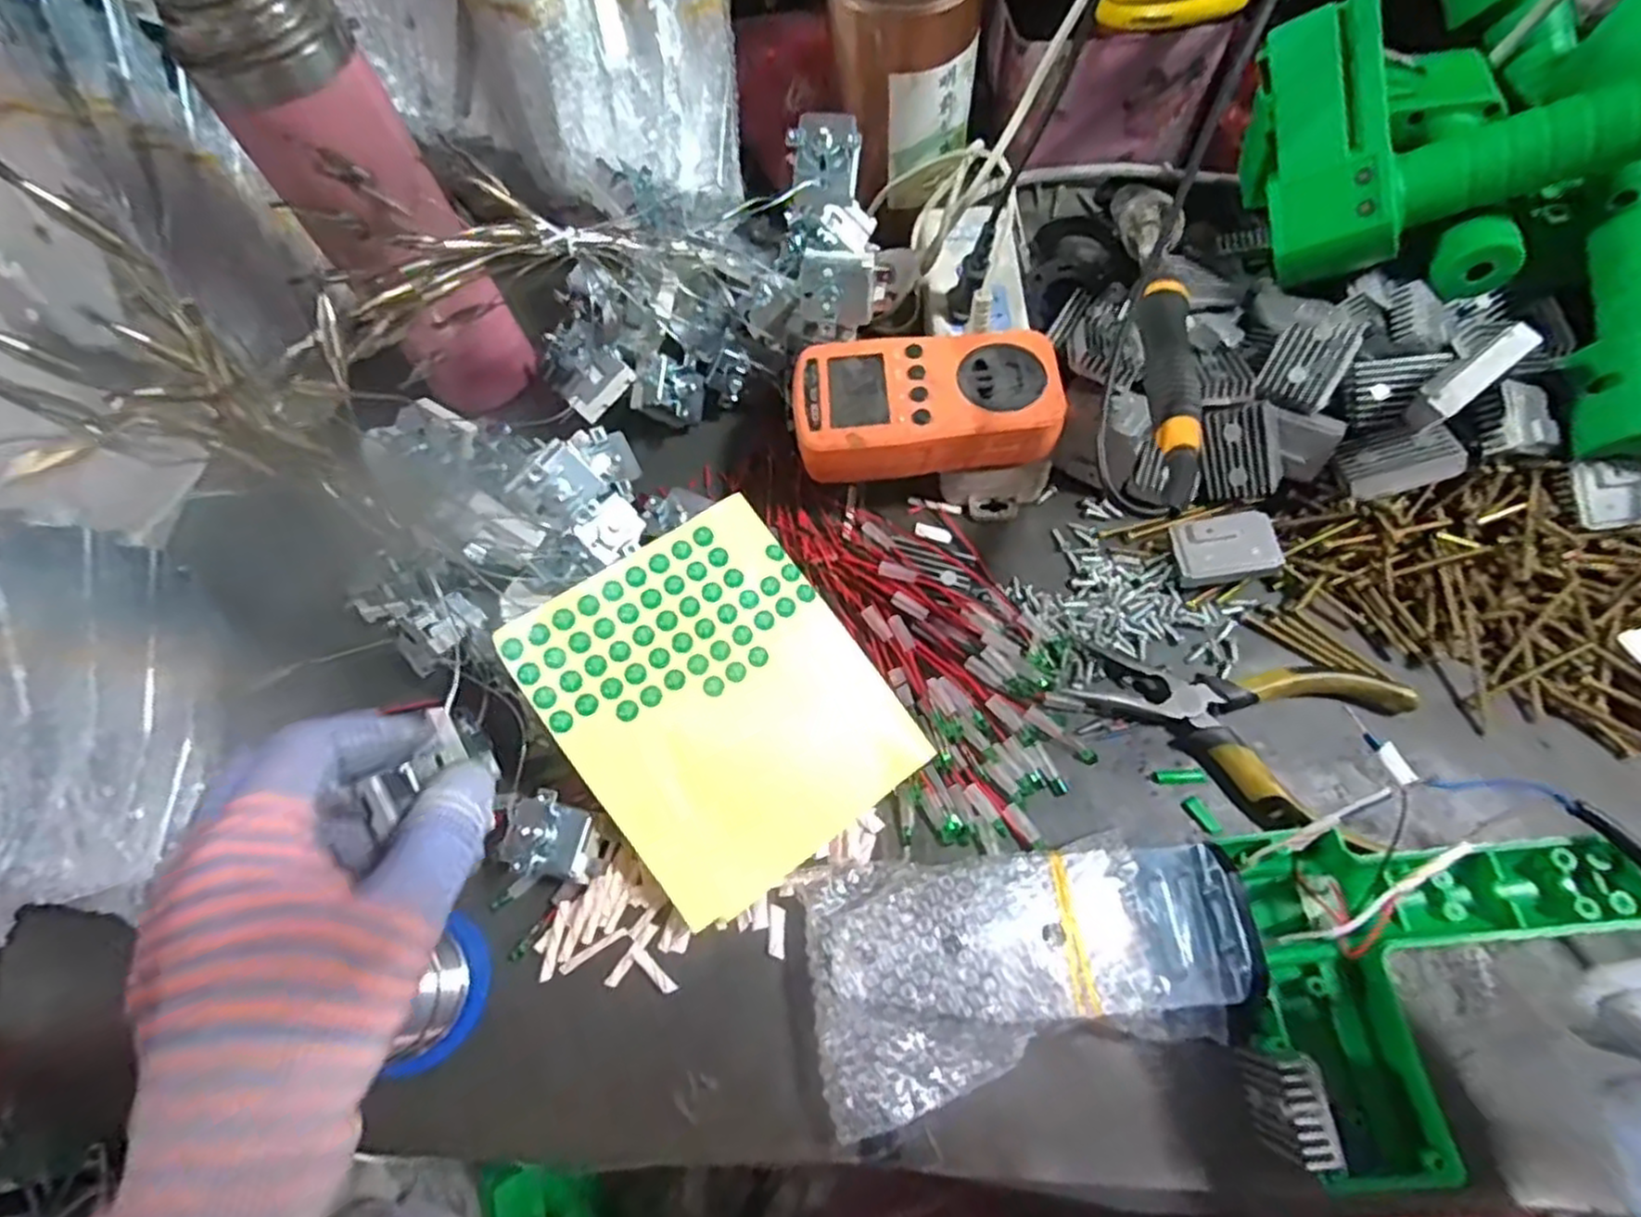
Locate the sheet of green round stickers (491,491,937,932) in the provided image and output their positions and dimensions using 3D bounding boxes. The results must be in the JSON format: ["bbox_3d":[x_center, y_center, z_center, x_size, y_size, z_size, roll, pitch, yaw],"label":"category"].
[{"bbox_3d":[-0.043,0.042,0.329,0.127,0.012,0.155,-35,91,-15],"label":"sheet of green round stickers"}]

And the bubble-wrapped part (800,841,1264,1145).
[{"bbox_3d":[0.079,0.140,0.290,0.163,0.041,0.087,-11,65,-2],"label":"bubble-wrapped part"}]

